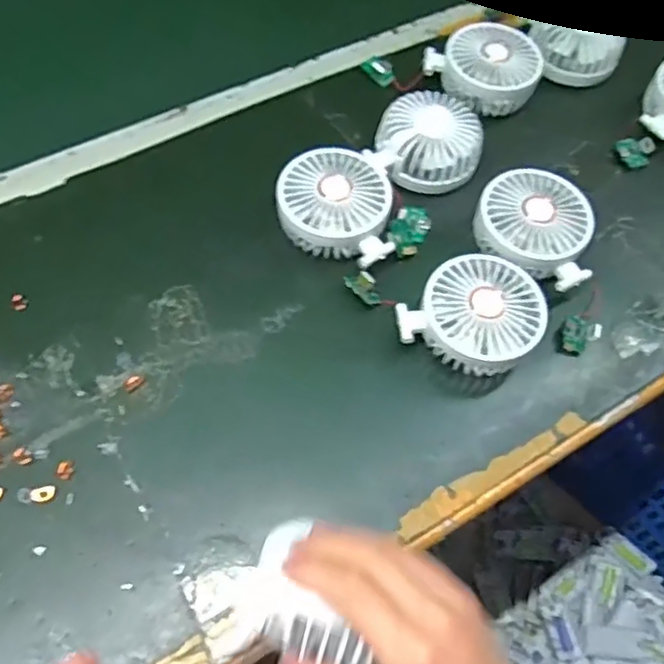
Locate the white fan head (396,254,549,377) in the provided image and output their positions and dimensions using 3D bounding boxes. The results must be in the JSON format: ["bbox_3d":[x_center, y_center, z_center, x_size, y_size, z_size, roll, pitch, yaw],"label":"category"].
[{"bbox_3d":[0.106,-0.007,0.506,0.092,0.046,0.099,29,64,11],"label":"white fan head"}]

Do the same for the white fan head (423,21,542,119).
[{"bbox_3d":[0.144,-0.251,0.640,0.105,0.052,0.078,34,65,14],"label":"white fan head"}]

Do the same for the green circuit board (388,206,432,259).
[{"bbox_3d":[0.064,-0.085,0.557,0.030,0.004,0.049,37,62,-12],"label":"green circuit board"}]

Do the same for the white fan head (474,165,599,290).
[{"bbox_3d":[0.163,-0.085,0.543,0.091,0.042,0.086,18,61,7],"label":"white fan head"}]

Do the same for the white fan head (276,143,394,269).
[{"bbox_3d":[0.001,-0.100,0.548,0.090,0.045,0.109,-4,62,-6],"label":"white fan head"}]

